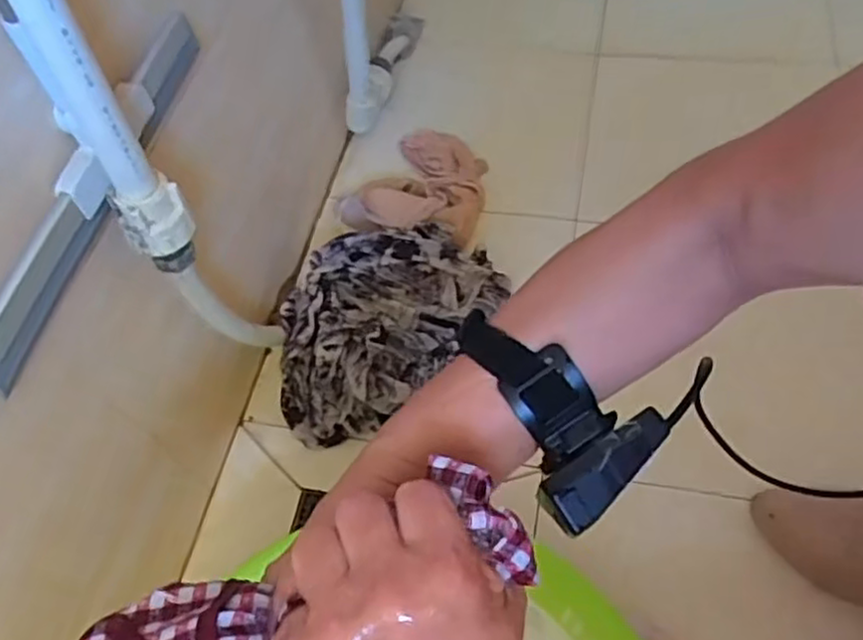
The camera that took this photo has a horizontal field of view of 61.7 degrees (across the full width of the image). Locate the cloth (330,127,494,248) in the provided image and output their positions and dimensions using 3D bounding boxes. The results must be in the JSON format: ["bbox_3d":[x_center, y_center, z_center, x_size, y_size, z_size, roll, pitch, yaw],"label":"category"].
[{"bbox_3d":[-0.008,-0.164,0.832,0.154,0.066,0.182,17,61,17],"label":"cloth"}]

